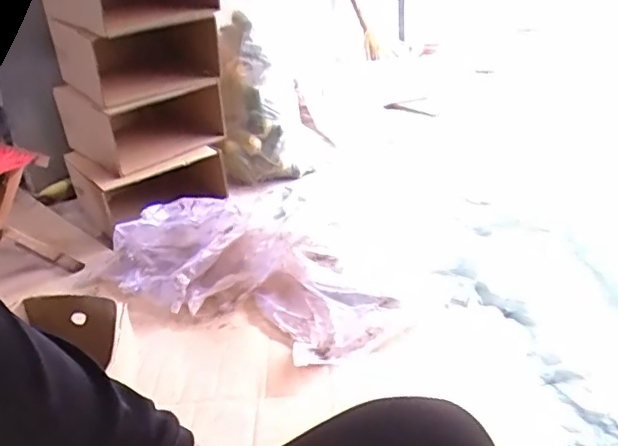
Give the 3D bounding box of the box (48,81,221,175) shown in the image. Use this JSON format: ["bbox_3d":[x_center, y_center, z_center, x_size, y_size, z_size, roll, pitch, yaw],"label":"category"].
[{"bbox_3d":[-0.504,-0.314,1.719,0.349,0.199,0.339,19,35,39],"label":"box"}]

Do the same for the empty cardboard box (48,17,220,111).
[{"bbox_3d":[-0.492,-0.488,1.664,0.381,0.192,0.353,-25,30,-32],"label":"empty cardboard box"}]

